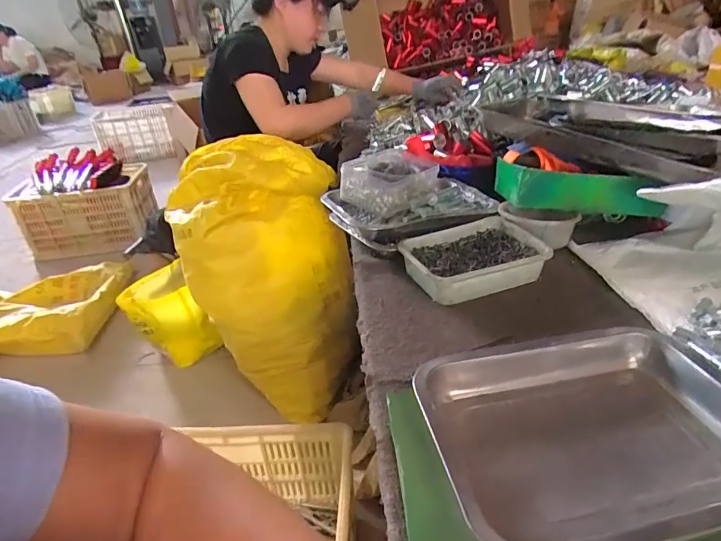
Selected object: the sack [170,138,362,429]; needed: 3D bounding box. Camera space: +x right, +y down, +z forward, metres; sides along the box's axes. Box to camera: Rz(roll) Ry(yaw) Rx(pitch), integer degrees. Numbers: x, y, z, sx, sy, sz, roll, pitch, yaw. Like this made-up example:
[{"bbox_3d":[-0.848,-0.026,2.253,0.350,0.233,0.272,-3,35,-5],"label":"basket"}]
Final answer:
[{"bbox_3d":[-0.223,0.020,1.088,0.367,0.585,0.326,-14,32,-15],"label":"sack"}]

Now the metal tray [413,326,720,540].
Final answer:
[{"bbox_3d":[0.180,0.124,0.353,0.244,0.039,0.187,-9,31,-8],"label":"metal tray"}]

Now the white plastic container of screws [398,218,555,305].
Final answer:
[{"bbox_3d":[0.147,-0.016,0.604,0.171,0.044,0.124,-13,32,-14],"label":"white plastic container of screws"}]

